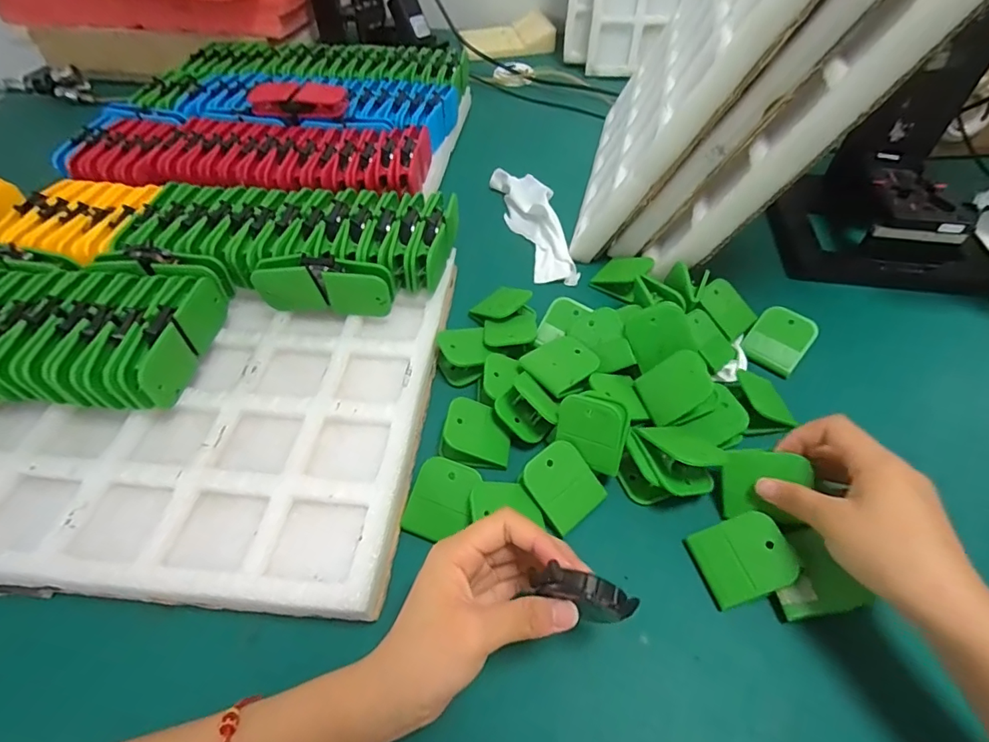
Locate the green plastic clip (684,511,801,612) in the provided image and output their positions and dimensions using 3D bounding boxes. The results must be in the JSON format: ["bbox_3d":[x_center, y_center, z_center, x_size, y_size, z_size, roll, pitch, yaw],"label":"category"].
[{"bbox_3d":[0.160,0.121,0.315,0.057,0.004,0.046,-30,53,13],"label":"green plastic clip"}]

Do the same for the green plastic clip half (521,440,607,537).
[{"bbox_3d":[0.049,0.082,0.349,0.047,0.005,0.055,-37,89,-18],"label":"green plastic clip half"}]

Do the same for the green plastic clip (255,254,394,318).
[{"bbox_3d":[-0.149,-0.075,0.431,0.118,0.054,0.022,1,51,3],"label":"green plastic clip"}]

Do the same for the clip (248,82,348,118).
[{"bbox_3d":[-0.246,-0.335,0.595,0.123,0.030,0.033,-3,51,0],"label":"clip"}]

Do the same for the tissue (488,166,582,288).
[{"bbox_3d":[0.048,-0.175,0.564,0.058,0.022,0.205,-12,52,-8],"label":"tissue"}]

